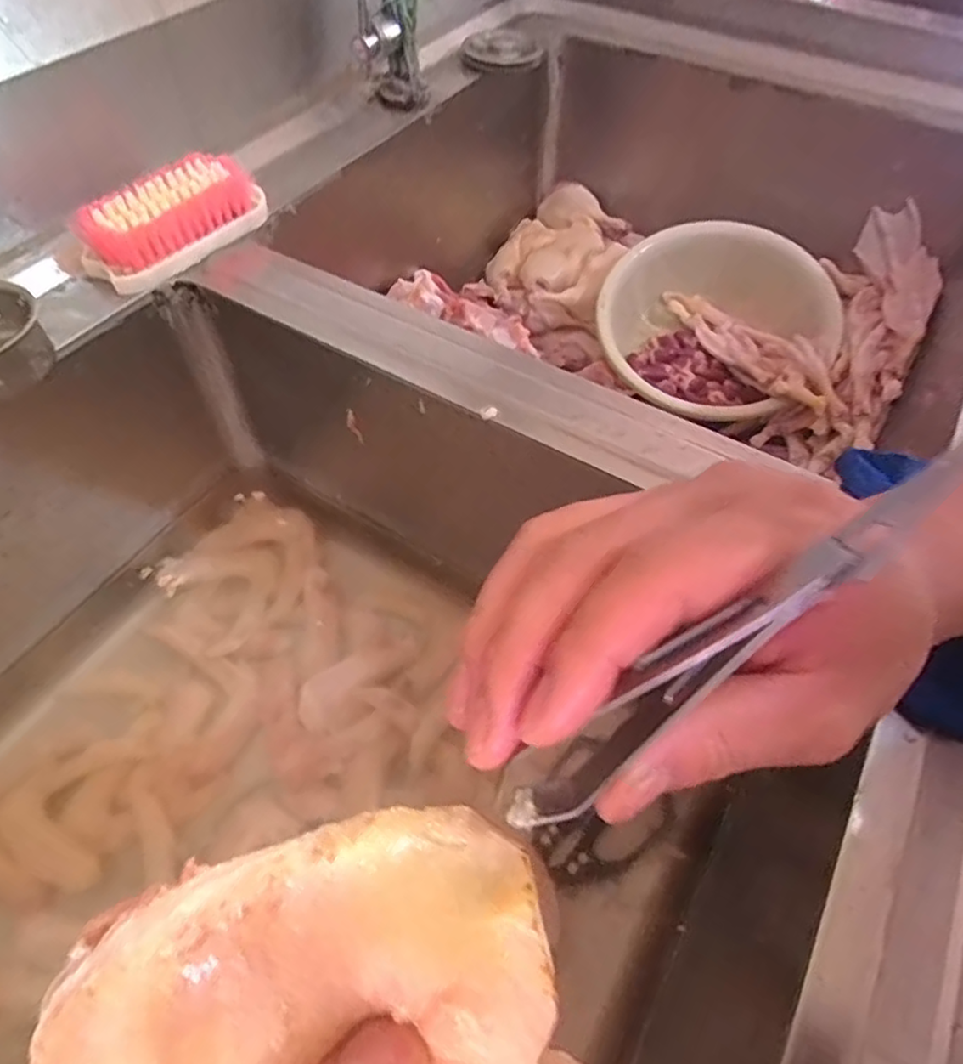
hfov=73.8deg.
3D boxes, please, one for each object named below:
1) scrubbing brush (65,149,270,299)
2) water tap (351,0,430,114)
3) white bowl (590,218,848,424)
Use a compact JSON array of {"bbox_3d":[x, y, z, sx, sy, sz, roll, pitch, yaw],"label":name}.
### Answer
[{"bbox_3d":[-0.217,-0.224,0.457,0.055,0.039,0.132,27,59,16],"label":"scrubbing brush"},{"bbox_3d":[-0.081,-0.434,0.569,0.057,0.108,0.076,-3,56,-3],"label":"water tap"},{"bbox_3d":[0.268,-0.213,0.727,0.264,0.128,0.264,-2,68,5],"label":"white bowl"}]

